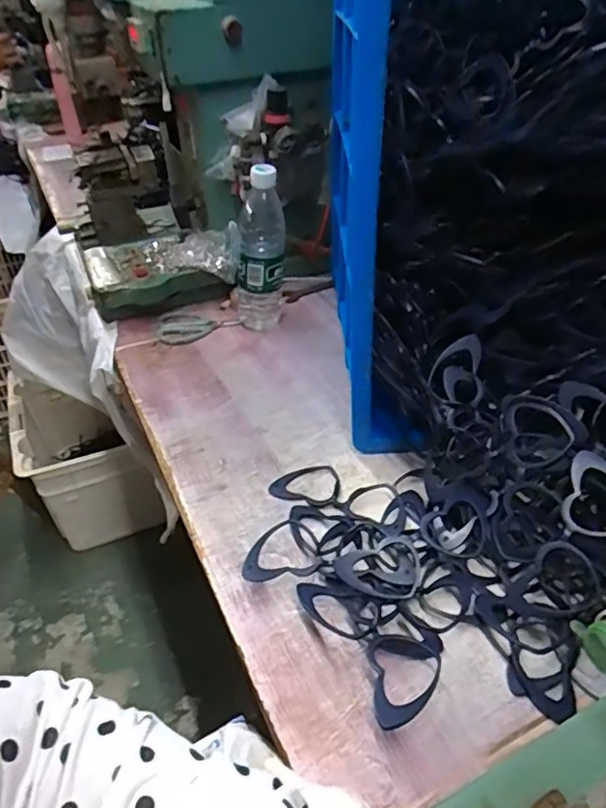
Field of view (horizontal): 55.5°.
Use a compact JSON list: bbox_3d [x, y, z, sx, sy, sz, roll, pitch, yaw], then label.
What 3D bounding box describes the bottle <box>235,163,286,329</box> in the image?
[{"bbox_3d":[-0.065,-0.216,0.812,0.079,0.224,0.078,-3,40,-3],"label":"bottle"}]

